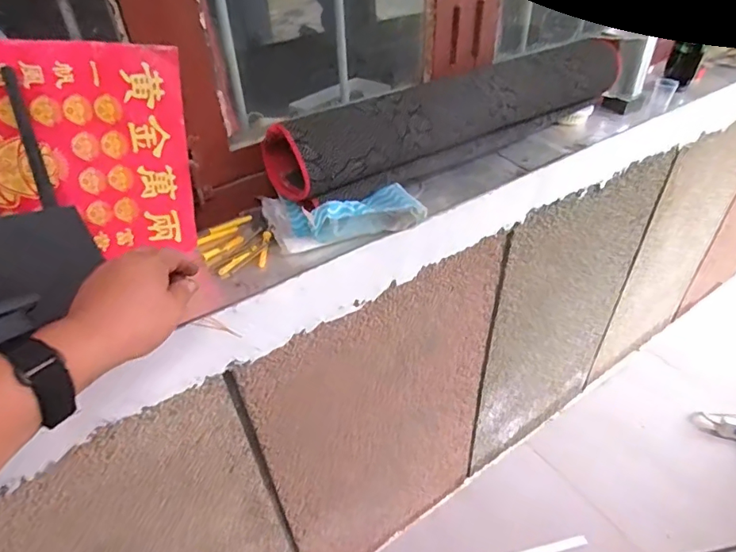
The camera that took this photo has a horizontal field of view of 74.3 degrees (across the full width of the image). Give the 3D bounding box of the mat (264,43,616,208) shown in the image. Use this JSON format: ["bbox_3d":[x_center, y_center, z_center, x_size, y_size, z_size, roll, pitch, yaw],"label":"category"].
[{"bbox_3d":[0.136,-0.246,0.705,0.581,0.106,0.096,-24,44,-24],"label":"mat"}]

